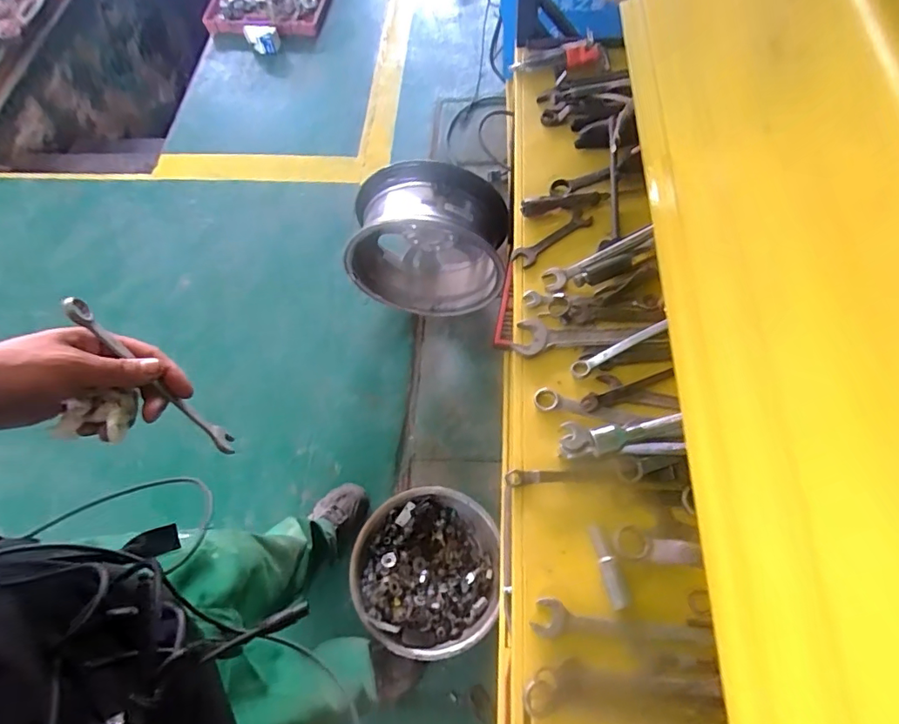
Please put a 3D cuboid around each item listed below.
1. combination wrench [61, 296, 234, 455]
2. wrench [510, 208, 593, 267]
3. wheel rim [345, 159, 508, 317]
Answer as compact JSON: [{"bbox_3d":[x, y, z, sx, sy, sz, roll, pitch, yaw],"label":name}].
[{"bbox_3d":[-0.245,0.017,0.427,0.013,0.176,0.018,-45,29,-16],"label":"combination wrench"},{"bbox_3d":[0.137,-0.162,0.682,0.113,0.008,0.029,-29,65,7],"label":"wrench"},{"bbox_3d":[-0.058,-0.322,1.388,0.411,0.367,0.233,6,65,6],"label":"wheel rim"}]

